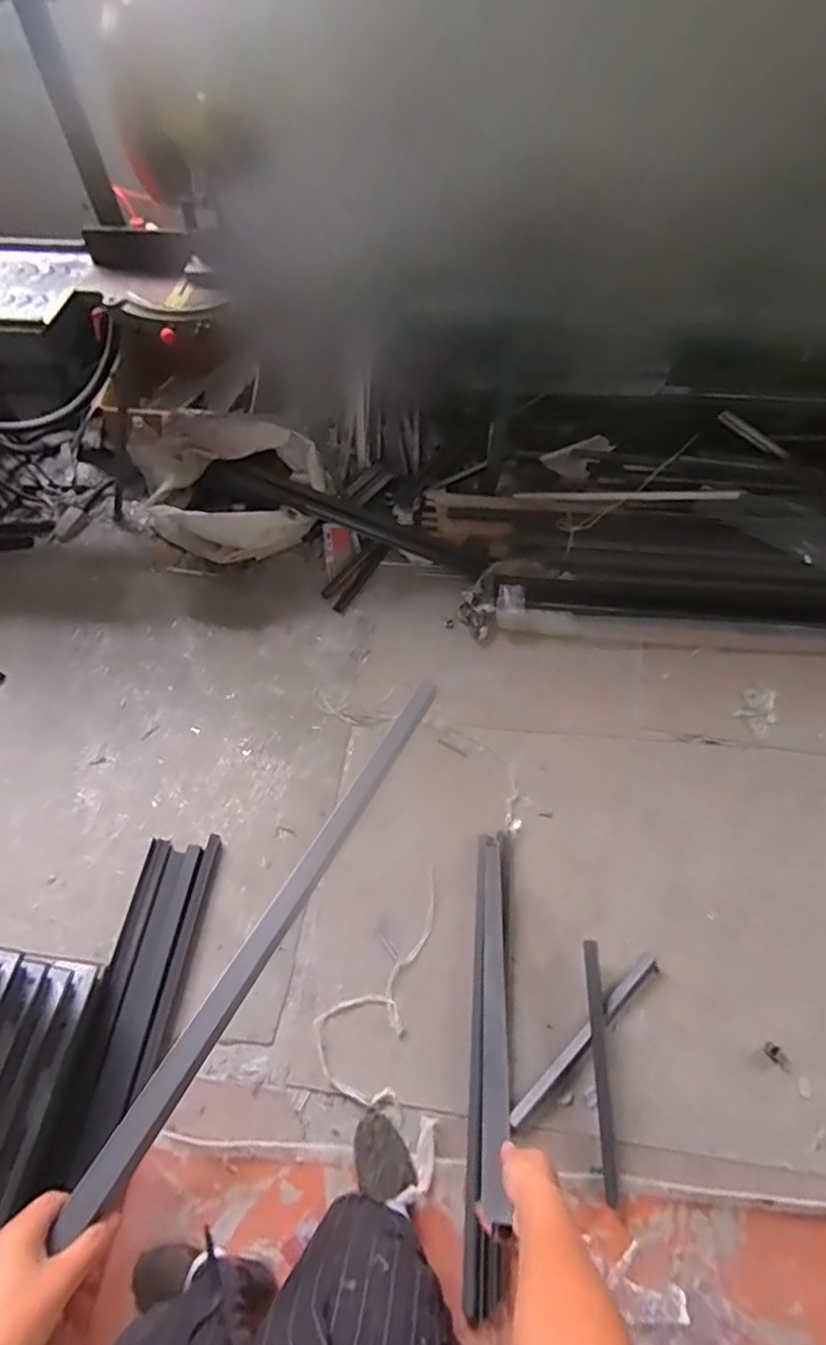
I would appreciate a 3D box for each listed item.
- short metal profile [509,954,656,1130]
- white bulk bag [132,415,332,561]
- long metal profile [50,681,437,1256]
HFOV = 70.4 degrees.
[{"bbox_3d":[0.353,0.741,1.191,0.426,0.030,0.034,-37,67,-19],"label":"short metal profile"},{"bbox_3d":[-0.594,-0.531,1.724,0.597,0.338,0.342,17,62,10],"label":"white bulk bag"},{"bbox_3d":[-0.115,0.226,0.685,0.028,0.030,0.674,23,43,12],"label":"long metal profile"}]

